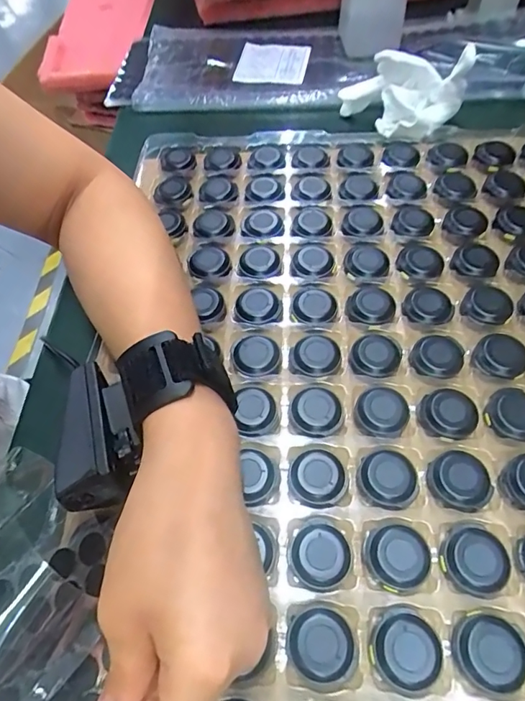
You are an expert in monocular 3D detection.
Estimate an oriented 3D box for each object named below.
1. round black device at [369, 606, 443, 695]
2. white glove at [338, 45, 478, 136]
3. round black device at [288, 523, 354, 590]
[{"bbox_3d":[0.062,0.128,0.198,0.029,0.005,0.029,-1,56,1],"label":"round black device"},{"bbox_3d":[0.114,-0.220,0.378,0.097,0.064,0.043,12,57,10],"label":"white glove"},{"bbox_3d":[0.028,0.097,0.220,0.028,0.004,0.028,-1,56,1],"label":"round black device"}]

